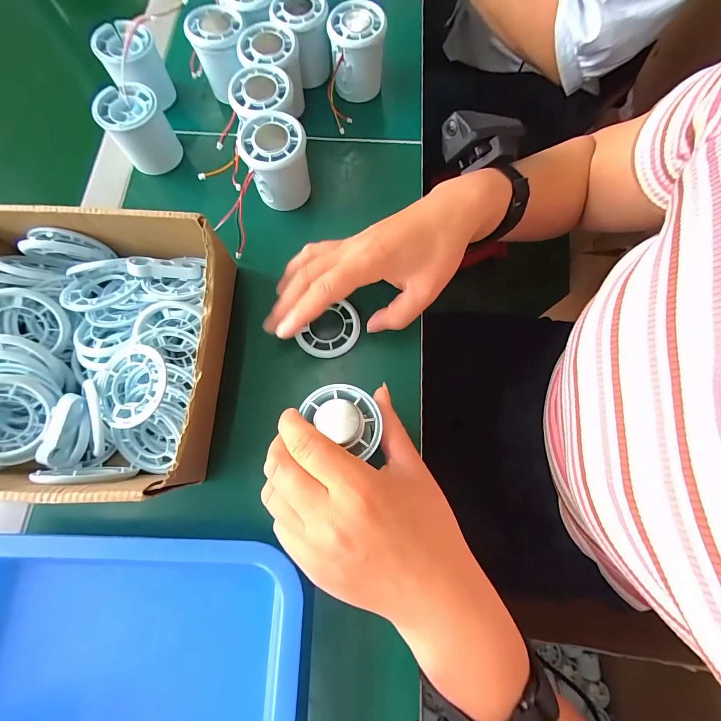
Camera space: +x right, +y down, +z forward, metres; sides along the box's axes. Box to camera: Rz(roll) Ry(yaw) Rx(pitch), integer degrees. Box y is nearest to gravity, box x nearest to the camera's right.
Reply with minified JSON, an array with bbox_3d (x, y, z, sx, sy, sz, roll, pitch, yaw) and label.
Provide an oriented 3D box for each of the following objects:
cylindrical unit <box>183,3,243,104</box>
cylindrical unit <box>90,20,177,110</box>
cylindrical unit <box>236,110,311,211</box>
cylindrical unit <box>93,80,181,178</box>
[{"bbox_3d":[-0.140,-0.313,0.333,0.050,0.055,0.047,0,76,1],"label":"cylindrical unit"},{"bbox_3d":[-0.231,-0.298,0.336,0.046,0.055,0.053,43,80,11],"label":"cylindrical unit"},{"bbox_3d":[-0.076,-0.183,0.303,0.054,0.064,0.058,0,76,1],"label":"cylindrical unit"},{"bbox_3d":[-0.209,-0.220,0.315,0.054,0.052,0.053,-43,79,-9],"label":"cylindrical unit"}]

